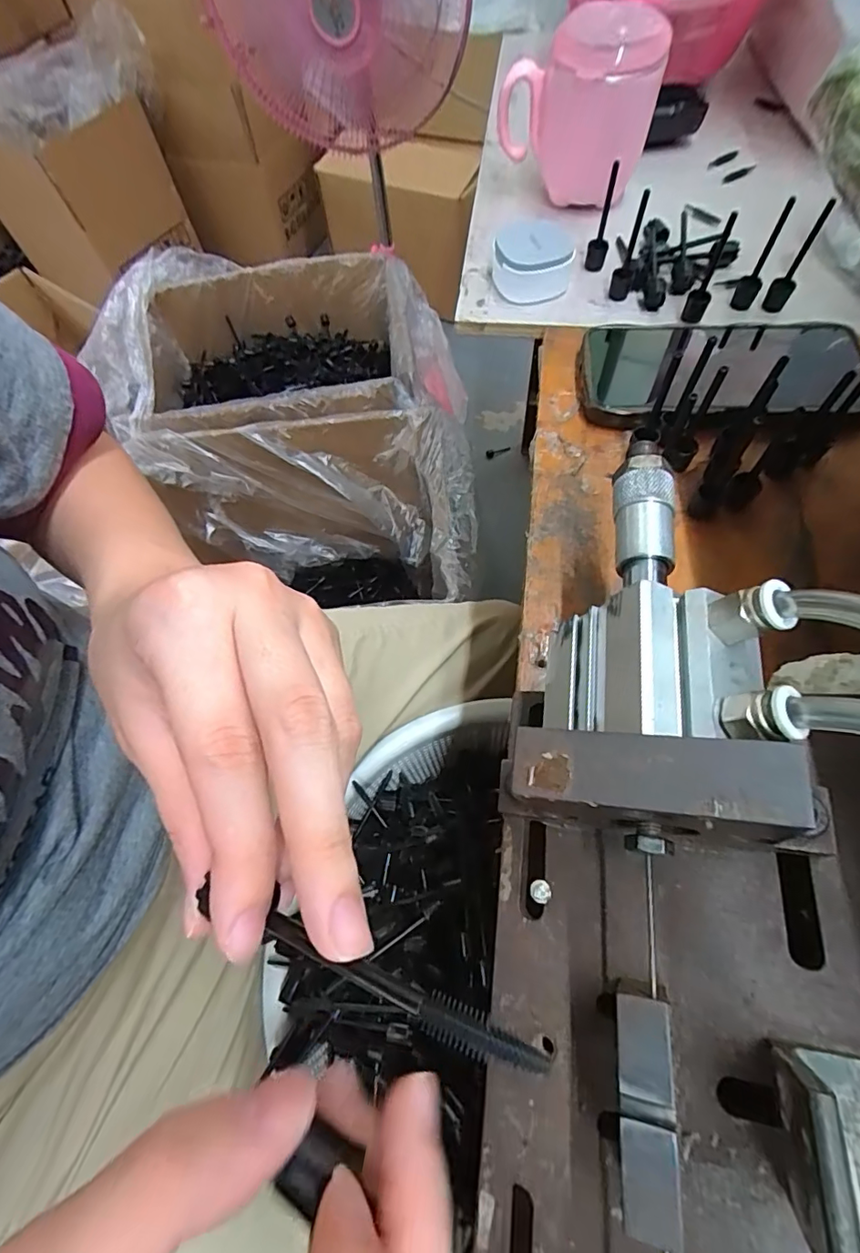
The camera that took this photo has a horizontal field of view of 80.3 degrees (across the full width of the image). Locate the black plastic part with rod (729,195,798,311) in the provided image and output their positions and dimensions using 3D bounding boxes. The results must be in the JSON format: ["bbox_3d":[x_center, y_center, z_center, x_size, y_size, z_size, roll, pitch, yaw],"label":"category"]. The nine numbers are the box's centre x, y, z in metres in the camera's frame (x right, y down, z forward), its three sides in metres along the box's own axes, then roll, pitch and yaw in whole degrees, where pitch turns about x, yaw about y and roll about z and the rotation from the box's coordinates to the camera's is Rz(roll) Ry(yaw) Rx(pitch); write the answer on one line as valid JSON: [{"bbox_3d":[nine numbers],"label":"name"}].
[{"bbox_3d":[0.219,-0.243,0.333,0.014,0.066,0.016,29,70,16],"label":"black plastic part with rod"}]

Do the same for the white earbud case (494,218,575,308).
[{"bbox_3d":[0.073,-0.263,0.366,0.054,0.034,0.047,5,66,6],"label":"white earbud case"}]

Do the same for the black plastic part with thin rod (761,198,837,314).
[{"bbox_3d":[0.240,-0.240,0.332,0.014,0.065,0.011,29,70,16],"label":"black plastic part with thin rod"}]

